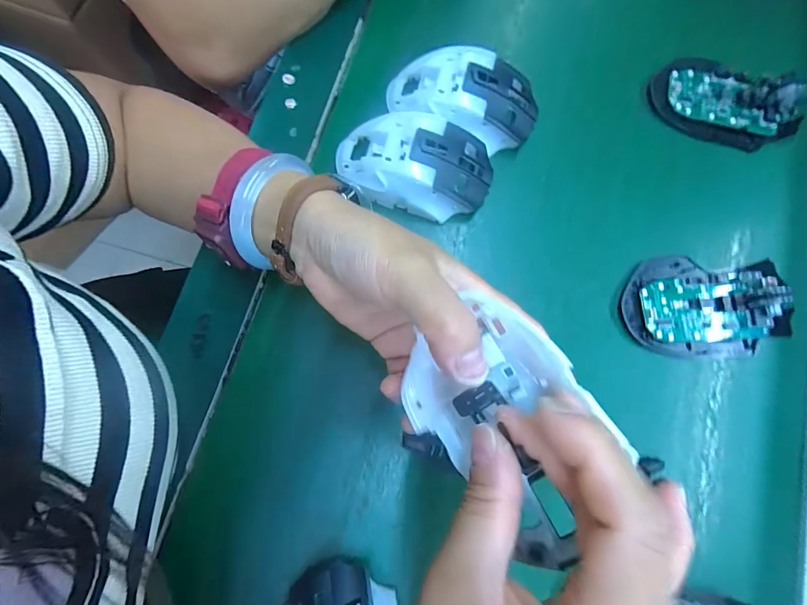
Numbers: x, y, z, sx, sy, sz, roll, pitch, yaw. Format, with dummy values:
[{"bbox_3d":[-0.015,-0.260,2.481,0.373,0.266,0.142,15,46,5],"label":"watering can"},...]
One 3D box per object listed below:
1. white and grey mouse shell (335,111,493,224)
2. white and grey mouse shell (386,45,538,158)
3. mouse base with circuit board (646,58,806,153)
[{"bbox_3d":[0.006,-0.100,0.278,0.115,0.035,0.064,11,78,2],"label":"white and grey mouse shell"},{"bbox_3d":[0.045,-0.159,0.288,0.115,0.033,0.062,10,78,1],"label":"white and grey mouse shell"},{"bbox_3d":[0.264,-0.164,0.302,0.116,0.028,0.065,22,79,4],"label":"mouse base with circuit board"}]

